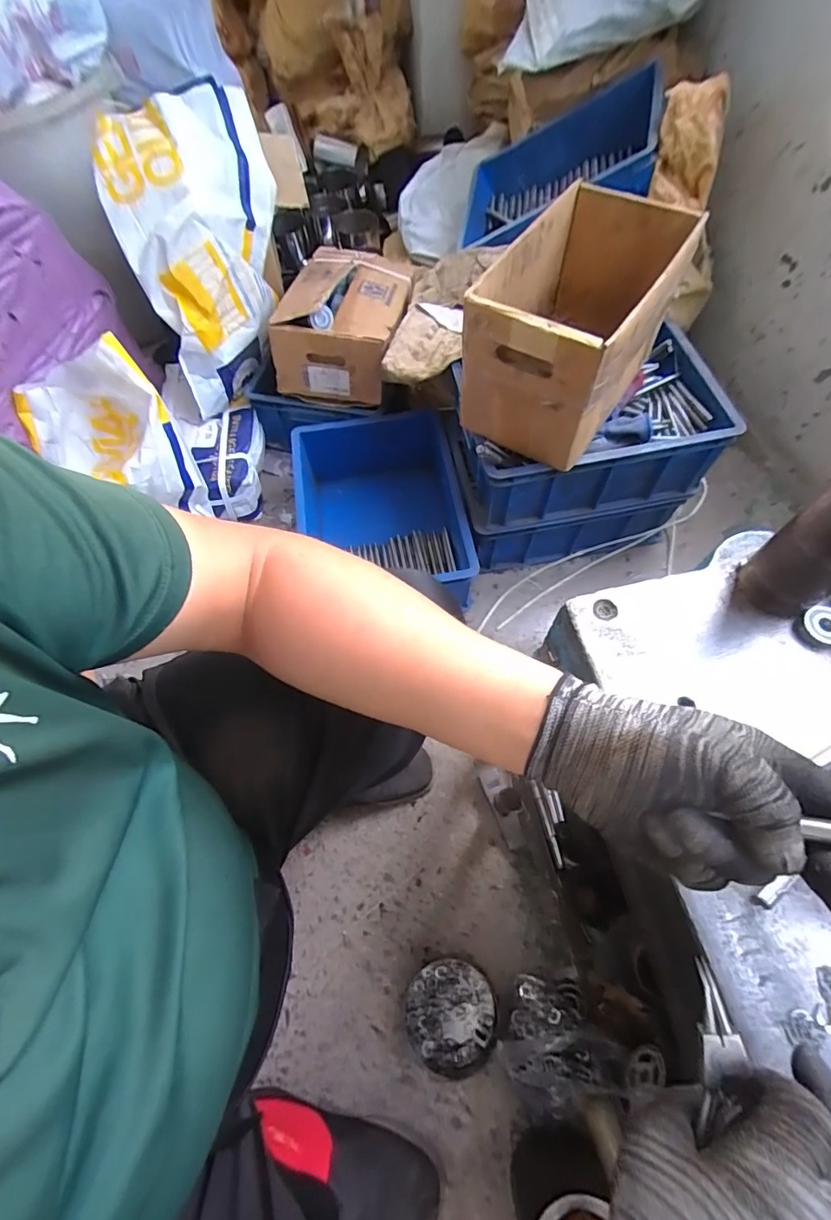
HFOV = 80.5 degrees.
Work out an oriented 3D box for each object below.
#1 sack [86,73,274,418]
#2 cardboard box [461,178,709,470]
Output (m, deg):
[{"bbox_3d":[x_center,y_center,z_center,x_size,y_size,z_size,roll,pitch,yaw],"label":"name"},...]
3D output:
[{"bbox_3d":[-0.379,-0.665,0.926,0.273,0.348,0.330,-18,65,-6],"label":"sack"},{"bbox_3d":[0.227,-0.400,0.698,0.194,0.200,0.313,32,70,16],"label":"cardboard box"}]

